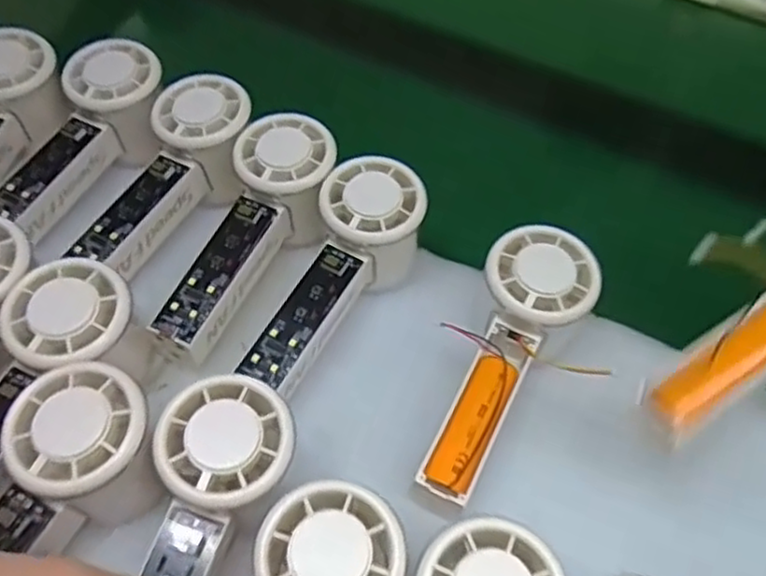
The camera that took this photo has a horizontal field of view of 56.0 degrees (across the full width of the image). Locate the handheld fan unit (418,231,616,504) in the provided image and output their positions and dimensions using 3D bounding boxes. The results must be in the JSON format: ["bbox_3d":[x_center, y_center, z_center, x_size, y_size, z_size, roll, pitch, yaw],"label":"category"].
[{"bbox_3d":[0.062,0.041,0.368,0.059,0.046,0.146,25,70,13],"label":"handheld fan unit"}]

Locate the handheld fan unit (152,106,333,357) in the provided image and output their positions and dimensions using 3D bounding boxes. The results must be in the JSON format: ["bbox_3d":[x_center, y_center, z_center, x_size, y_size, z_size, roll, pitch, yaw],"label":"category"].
[{"bbox_3d":[-0.075,-0.026,0.407,0.055,0.051,0.153,22,69,11],"label":"handheld fan unit"}]

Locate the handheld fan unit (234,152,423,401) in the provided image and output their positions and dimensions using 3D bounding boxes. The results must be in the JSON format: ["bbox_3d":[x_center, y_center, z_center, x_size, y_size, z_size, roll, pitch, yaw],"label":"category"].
[{"bbox_3d":[-0.026,-0.002,0.392,0.055,0.050,0.147,25,69,14],"label":"handheld fan unit"}]

